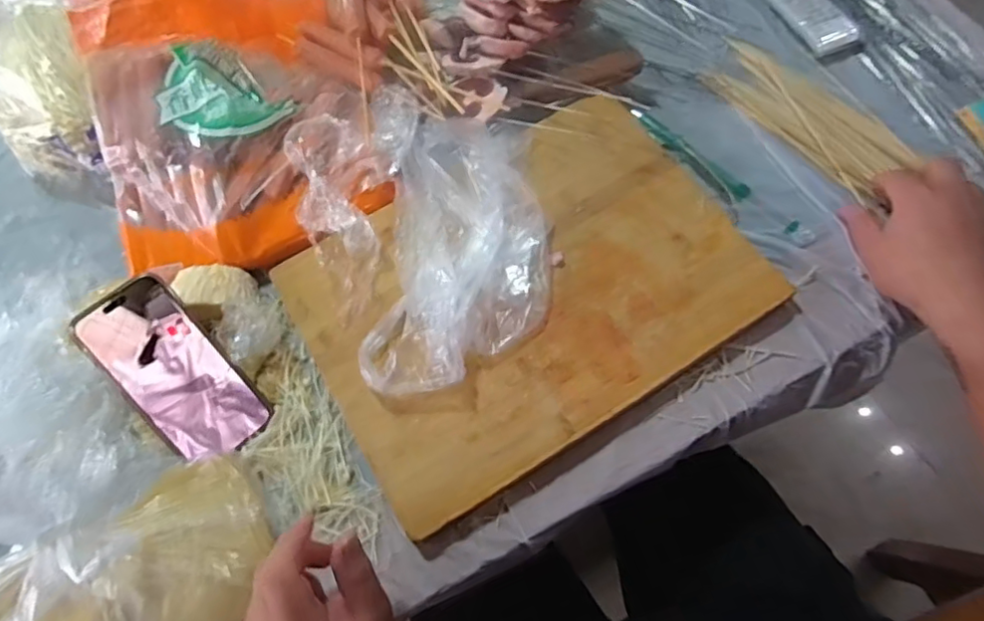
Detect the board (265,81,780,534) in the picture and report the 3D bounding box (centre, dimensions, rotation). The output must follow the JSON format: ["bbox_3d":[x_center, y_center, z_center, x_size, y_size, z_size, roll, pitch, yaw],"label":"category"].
[{"bbox_3d":[0.037,-0.023,0.537,0.385,0.029,0.265,-31,67,-9],"label":"board"}]

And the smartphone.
[{"bbox_3d":[-0.260,0.051,0.497,0.077,0.010,0.159,-41,99,-14],"label":"smartphone"}]

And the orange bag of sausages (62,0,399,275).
[{"bbox_3d":[-0.252,-0.185,0.564,0.266,0.119,0.266,-26,67,-7],"label":"orange bag of sausages"}]

